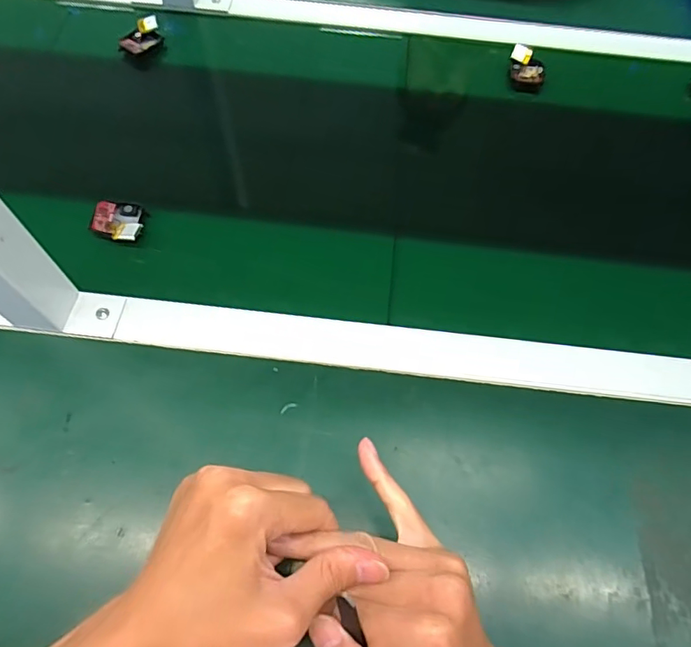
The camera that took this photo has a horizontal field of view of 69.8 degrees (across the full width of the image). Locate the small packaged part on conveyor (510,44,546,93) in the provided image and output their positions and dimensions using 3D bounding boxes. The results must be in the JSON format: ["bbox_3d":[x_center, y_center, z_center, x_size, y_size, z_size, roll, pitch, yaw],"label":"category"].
[{"bbox_3d":[0.209,-0.293,0.571,0.042,0.021,0.059,16,63,6],"label":"small packaged part on conveyor"}]

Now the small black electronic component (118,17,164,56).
[{"bbox_3d":[-0.231,-0.327,0.565,0.031,0.019,0.052,25,65,11],"label":"small black electronic component"}]

